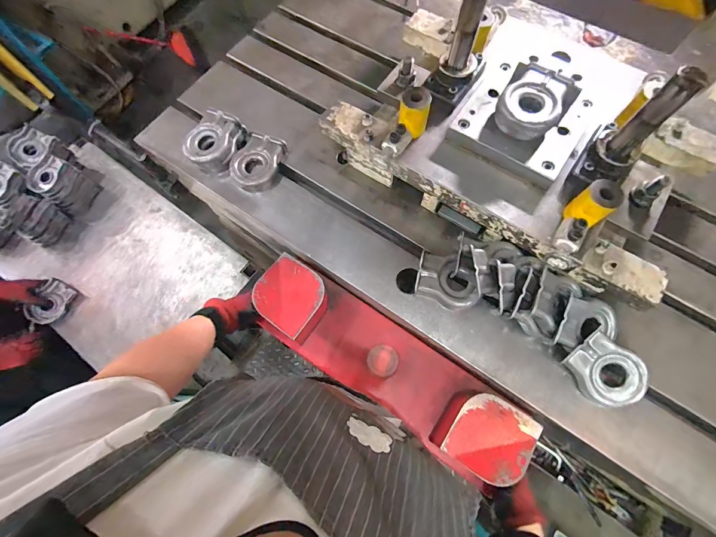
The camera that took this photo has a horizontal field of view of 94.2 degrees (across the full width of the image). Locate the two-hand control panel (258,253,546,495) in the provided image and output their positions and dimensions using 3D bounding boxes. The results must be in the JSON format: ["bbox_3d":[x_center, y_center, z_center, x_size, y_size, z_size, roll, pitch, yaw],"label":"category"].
[{"bbox_3d":[0.050,0.171,0.599,0.501,0.128,0.144,32,73,14],"label":"two-hand control panel"}]

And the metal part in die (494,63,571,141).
[{"bbox_3d":[0.301,-0.288,0.577,0.102,0.042,0.125,28,72,11],"label":"metal part in die"}]

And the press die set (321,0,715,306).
[{"bbox_3d":[0.268,-0.233,0.588,0.652,0.214,0.364,27,72,11],"label":"press die set"}]

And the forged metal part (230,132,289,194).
[{"bbox_3d":[-0.214,-0.229,0.705,0.100,0.037,0.128,24,72,10],"label":"forged metal part"}]

